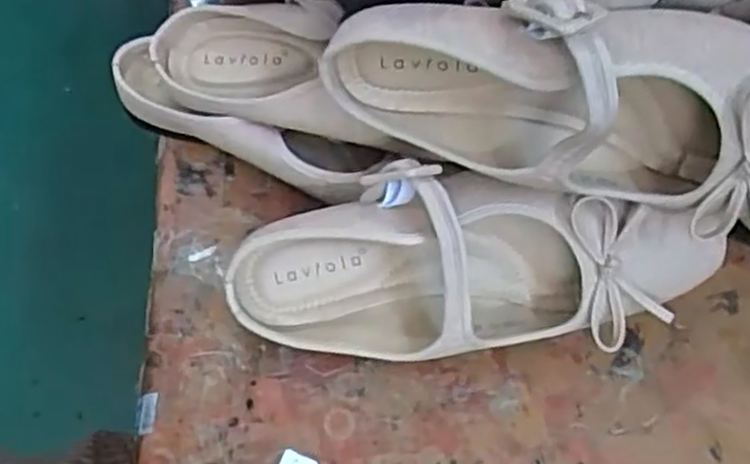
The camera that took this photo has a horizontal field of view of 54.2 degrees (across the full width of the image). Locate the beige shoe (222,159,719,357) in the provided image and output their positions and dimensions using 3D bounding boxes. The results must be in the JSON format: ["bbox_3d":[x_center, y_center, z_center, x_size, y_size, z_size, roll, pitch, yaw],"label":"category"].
[{"bbox_3d":[0.047,0.020,0.359,0.235,0.078,0.076,-3,62,-1],"label":"beige shoe"}]

